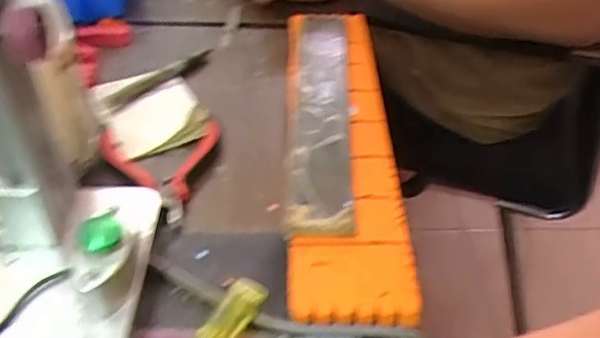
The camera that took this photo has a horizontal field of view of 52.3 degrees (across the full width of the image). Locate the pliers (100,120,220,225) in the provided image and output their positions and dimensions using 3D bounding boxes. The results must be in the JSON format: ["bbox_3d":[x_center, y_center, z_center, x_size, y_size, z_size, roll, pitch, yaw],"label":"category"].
[{"bbox_3d":[-0.094,0.001,0.413,0.081,0.009,0.093,-5,42,-8],"label":"pliers"}]

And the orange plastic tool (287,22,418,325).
[{"bbox_3d":[0.029,-0.027,0.446,0.072,0.018,0.322,1,41,-1],"label":"orange plastic tool"}]

